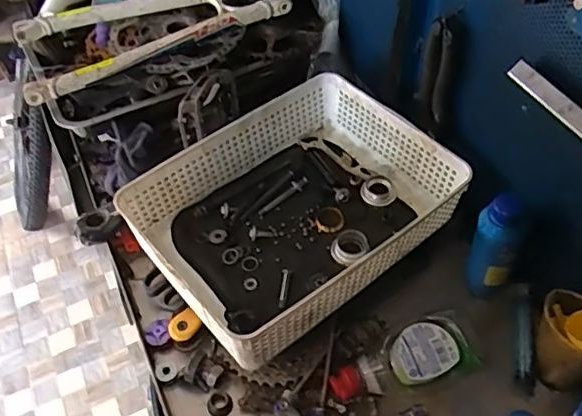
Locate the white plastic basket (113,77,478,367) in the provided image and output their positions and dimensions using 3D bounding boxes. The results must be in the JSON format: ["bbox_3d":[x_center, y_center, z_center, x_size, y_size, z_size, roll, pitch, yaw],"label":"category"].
[{"bbox_3d":[0.005,-0.002,0.656,0.331,0.078,0.247,-33,56,-22],"label":"white plastic basket"}]

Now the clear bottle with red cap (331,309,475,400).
[{"bbox_3d":[0.114,0.160,0.597,0.154,0.044,0.060,-13,51,-8],"label":"clear bottle with red cap"}]

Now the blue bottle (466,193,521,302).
[{"bbox_3d":[0.215,0.046,0.609,0.043,0.129,0.047,-17,52,-11],"label":"blue bottle"}]

